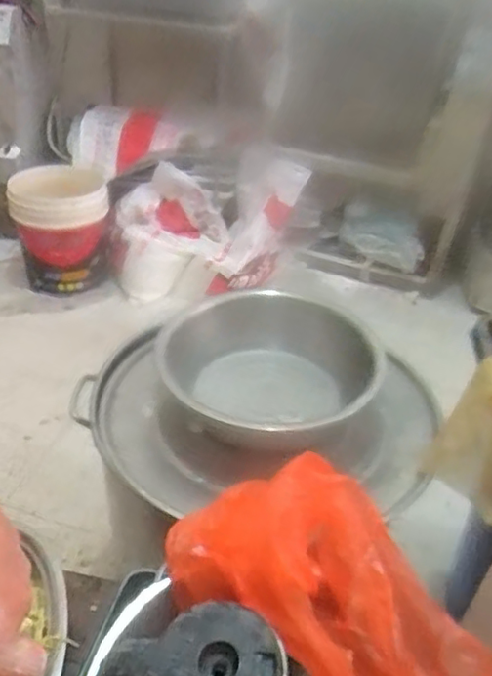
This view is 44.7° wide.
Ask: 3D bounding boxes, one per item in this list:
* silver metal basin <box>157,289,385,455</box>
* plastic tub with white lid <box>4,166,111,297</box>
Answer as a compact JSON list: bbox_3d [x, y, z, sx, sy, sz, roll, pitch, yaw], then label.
[{"bbox_3d":[0.019,0.071,0.894,0.269,0.150,0.285,3,36,-2],"label":"silver metal basin"},{"bbox_3d":[-0.530,-0.267,1.756,0.270,0.353,0.238,-9,38,-18],"label":"plastic tub with white lid"}]

